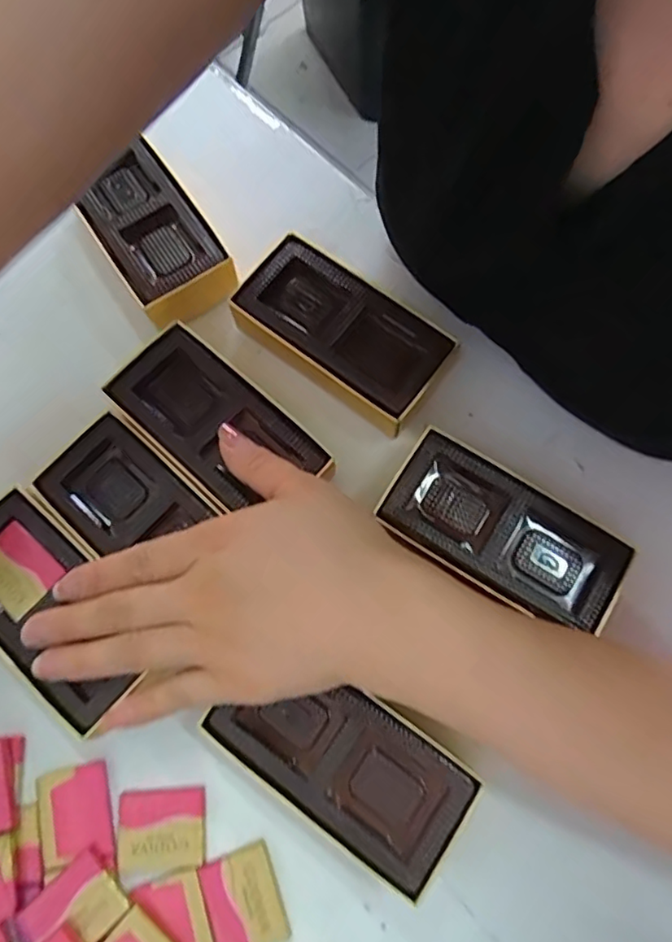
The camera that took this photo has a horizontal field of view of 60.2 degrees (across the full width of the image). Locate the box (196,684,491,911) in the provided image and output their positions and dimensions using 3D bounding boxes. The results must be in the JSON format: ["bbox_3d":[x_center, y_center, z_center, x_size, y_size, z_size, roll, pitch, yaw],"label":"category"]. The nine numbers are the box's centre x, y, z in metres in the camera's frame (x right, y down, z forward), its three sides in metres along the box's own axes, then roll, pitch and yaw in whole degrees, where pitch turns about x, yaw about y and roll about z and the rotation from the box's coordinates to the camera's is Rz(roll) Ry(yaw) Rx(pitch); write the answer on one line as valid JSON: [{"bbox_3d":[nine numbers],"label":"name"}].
[{"bbox_3d":[0.002,0.124,0.257,0.108,0.036,0.055,33,78,9],"label":"box"}]

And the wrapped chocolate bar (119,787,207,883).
[{"bbox_3d":[-0.081,0.166,0.266,0.039,0.005,0.034,-4,74,0],"label":"wrapped chocolate bar"}]

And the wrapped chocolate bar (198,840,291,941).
[{"bbox_3d":[-0.041,0.191,0.257,0.031,0.005,0.039,-20,75,-4],"label":"wrapped chocolate bar"}]

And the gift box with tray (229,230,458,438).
[{"bbox_3d":[0.003,-0.076,0.314,0.112,0.022,0.063,33,78,8],"label":"gift box with tray"}]

